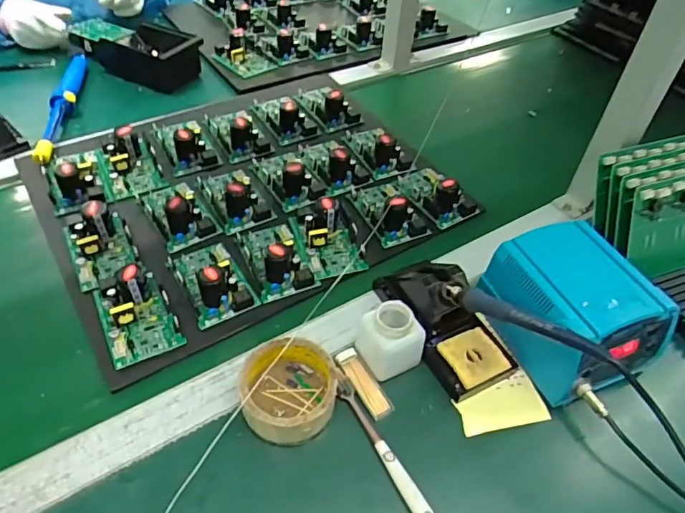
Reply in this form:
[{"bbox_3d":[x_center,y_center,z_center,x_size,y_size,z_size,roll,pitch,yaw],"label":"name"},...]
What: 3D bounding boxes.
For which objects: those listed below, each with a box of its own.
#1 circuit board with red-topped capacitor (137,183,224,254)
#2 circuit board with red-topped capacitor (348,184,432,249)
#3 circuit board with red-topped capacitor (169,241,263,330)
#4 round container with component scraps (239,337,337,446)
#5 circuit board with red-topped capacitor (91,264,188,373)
[{"bbox_3d":[-0.209,-0.066,0.643,0.069,0.049,0.117,-24,53,-24],"label":"circuit board with red-topped capacitor"},{"bbox_3d":[0.062,-0.073,0.666,0.075,0.040,0.114,-14,50,-16],"label":"circuit board with red-topped capacitor"},{"bbox_3d":[-0.148,0.012,0.569,0.070,0.041,0.117,-23,52,-23],"label":"circuit board with red-topped capacitor"},{"bbox_3d":[-0.047,0.123,0.464,0.081,0.047,0.085,1,47,-1],"label":"round container with component scraps"},{"bbox_3d":[-0.215,0.053,0.528,0.070,0.043,0.103,-20,51,-21],"label":"circuit board with red-topped capacitor"}]

